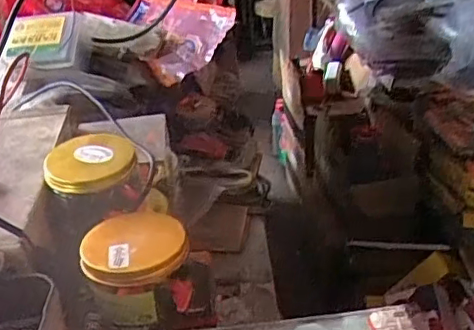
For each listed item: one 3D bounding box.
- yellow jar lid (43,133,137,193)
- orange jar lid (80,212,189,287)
[{"bbox_3d":[-0.134,-0.004,0.544,0.079,0.019,0.070,-10,30,-14],"label":"yellow jar lid"},{"bbox_3d":[-0.082,0.063,0.473,0.079,0.017,0.074,-2,29,1],"label":"orange jar lid"}]

